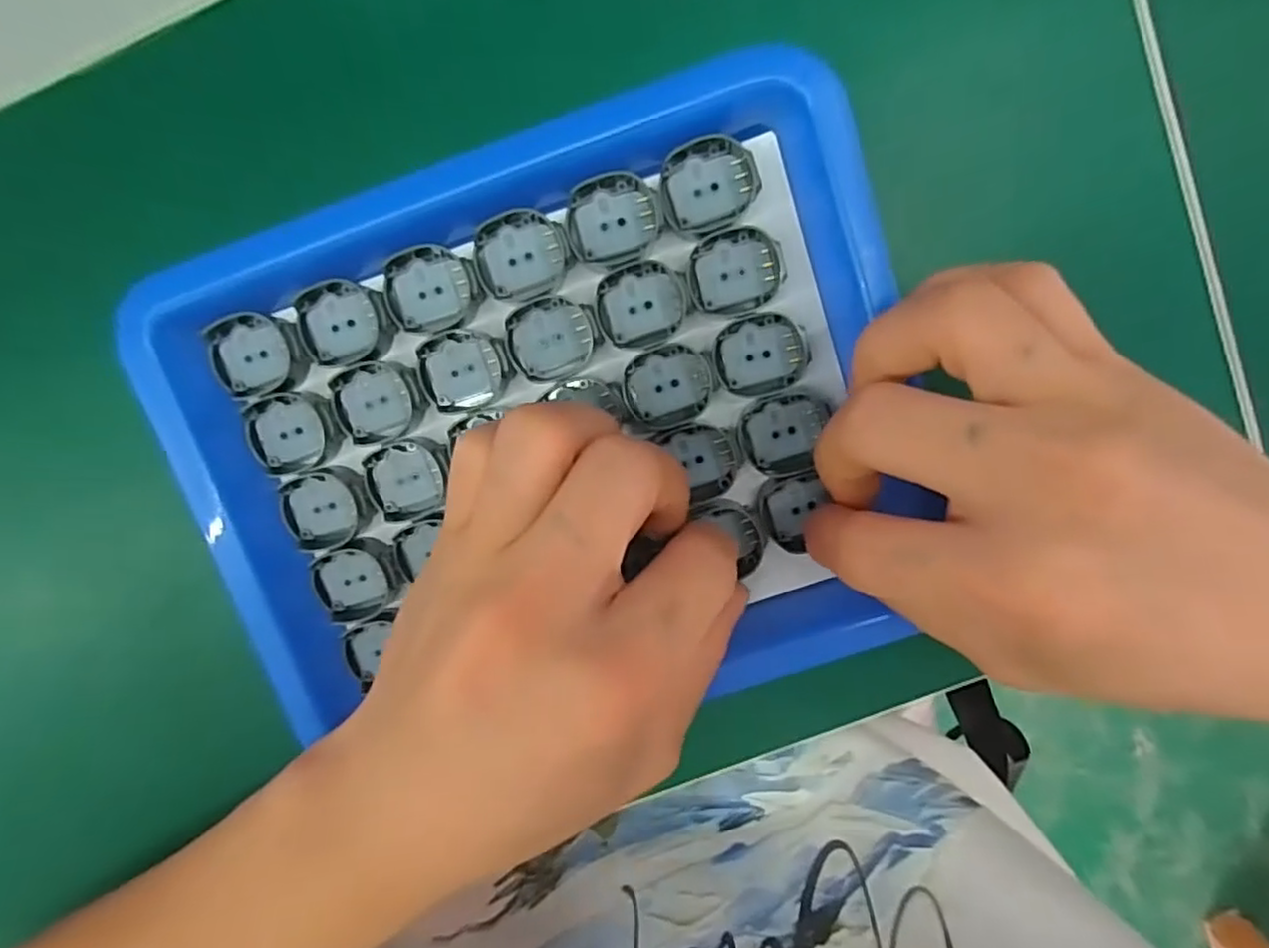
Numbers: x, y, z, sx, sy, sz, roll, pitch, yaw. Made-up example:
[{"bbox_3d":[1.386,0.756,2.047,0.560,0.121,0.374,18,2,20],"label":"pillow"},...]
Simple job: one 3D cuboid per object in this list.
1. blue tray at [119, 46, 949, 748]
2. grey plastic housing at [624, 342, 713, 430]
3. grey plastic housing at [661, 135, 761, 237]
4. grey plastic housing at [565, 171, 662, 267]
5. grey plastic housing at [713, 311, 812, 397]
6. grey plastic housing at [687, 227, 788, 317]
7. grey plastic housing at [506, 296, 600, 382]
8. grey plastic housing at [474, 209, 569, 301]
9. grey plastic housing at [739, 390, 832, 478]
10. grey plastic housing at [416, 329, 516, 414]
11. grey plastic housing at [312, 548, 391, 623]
[{"bbox_3d":[-0.024,-0.010,0.207,0.217,0.025,0.173,-18,99,3],"label":"blue tray"},{"bbox_3d":[0.011,-0.028,0.209,0.026,0.005,0.025,-15,99,3],"label":"grey plastic housing"},{"bbox_3d":[0.022,-0.085,0.196,0.027,0.004,0.025,-20,99,3],"label":"grey plastic housing"},{"bbox_3d":[-0.006,-0.076,0.198,0.026,0.005,0.024,-16,99,3],"label":"grey plastic housing"},{"bbox_3d":[0.039,-0.037,0.205,0.028,0.004,0.024,-10,99,2],"label":"grey plastic housing"},{"bbox_3d":[0.031,-0.061,0.200,0.028,0.004,0.024,-6,99,1],"label":"grey plastic housing"},{"bbox_3d":[-0.025,-0.042,0.206,0.027,0.006,0.025,-7,99,1],"label":"grey plastic housing"},{"bbox_3d":[-0.034,-0.066,0.200,0.027,0.004,0.025,-16,99,3],"label":"grey plastic housing"},{"bbox_3d":[0.048,-0.012,0.209,0.027,0.004,0.025,-17,99,3],"label":"grey plastic housing"},{"bbox_3d":[-0.053,-0.032,0.208,0.028,0.008,0.025,-21,99,3],"label":"grey plastic housing"},{"bbox_3d":[-0.093,0.037,0.222,0.021,0.006,0.025,-23,99,4],"label":"grey plastic housing"}]

